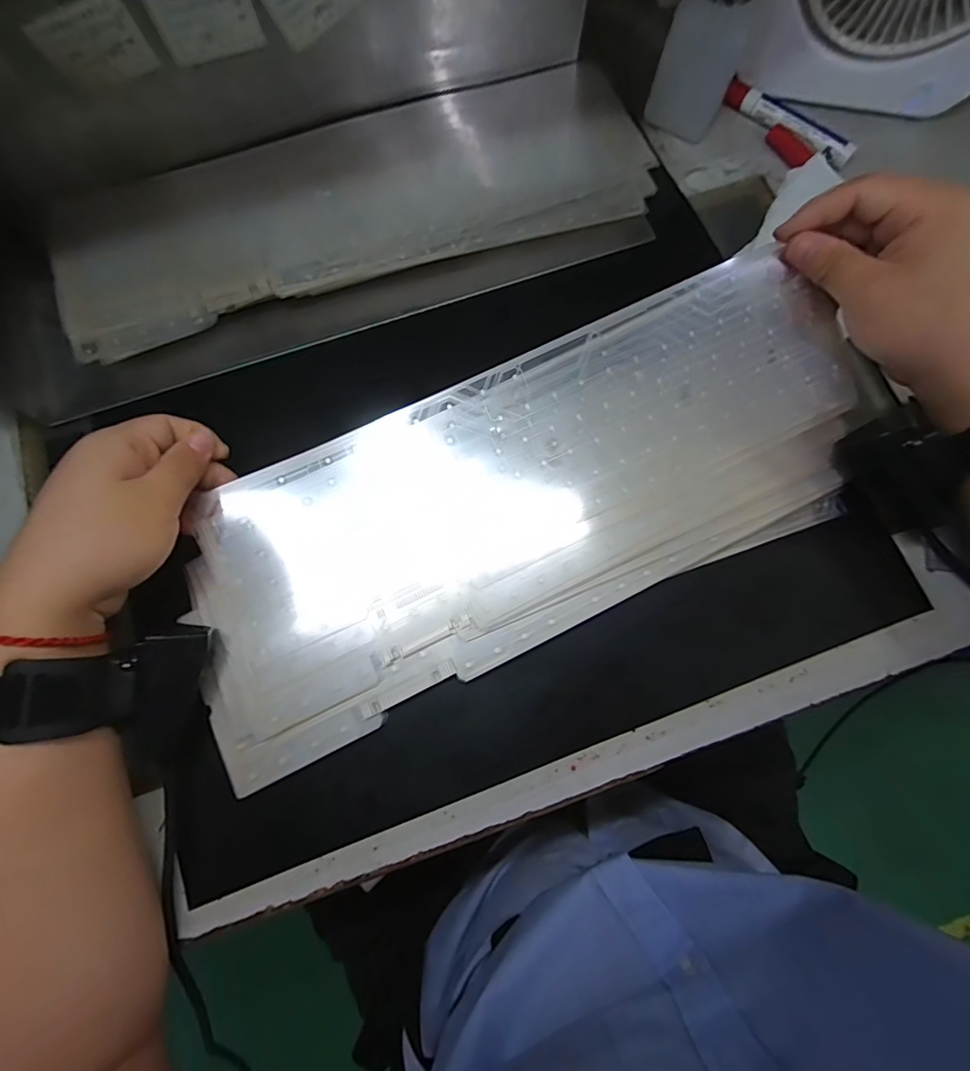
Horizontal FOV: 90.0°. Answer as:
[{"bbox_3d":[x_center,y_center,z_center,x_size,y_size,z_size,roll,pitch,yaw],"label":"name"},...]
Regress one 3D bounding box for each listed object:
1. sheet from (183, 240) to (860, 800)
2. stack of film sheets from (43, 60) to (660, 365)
[{"bbox_3d":[0.021,-0.025,0.297,0.425,0.047,0.160,-26,79,-4],"label":"sheet"},{"bbox_3d":[-0.095,-0.256,0.363,0.436,0.029,0.160,-17,76,-5],"label":"stack of film sheets"}]

